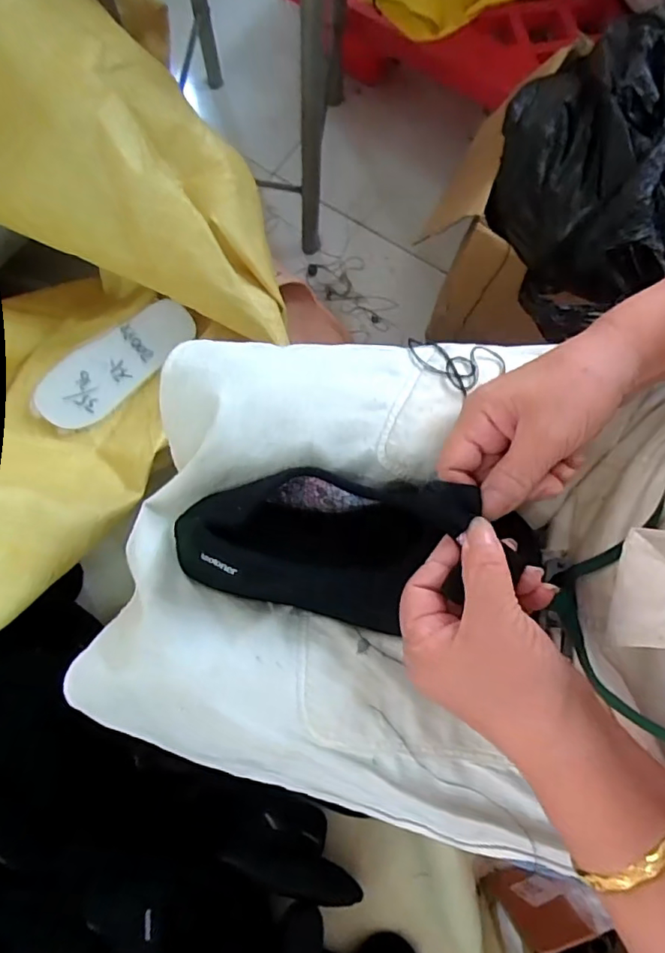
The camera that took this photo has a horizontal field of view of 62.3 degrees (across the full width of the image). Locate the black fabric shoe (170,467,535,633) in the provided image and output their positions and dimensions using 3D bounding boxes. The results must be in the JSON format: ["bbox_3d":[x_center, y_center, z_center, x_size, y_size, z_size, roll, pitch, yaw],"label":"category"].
[{"bbox_3d":[0.004,0.041,0.332,0.211,0.060,0.090,-2,76,11],"label":"black fabric shoe"}]

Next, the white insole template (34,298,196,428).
[{"bbox_3d":[-0.249,-0.132,0.630,0.193,0.017,0.070,-43,103,-9],"label":"white insole template"}]

